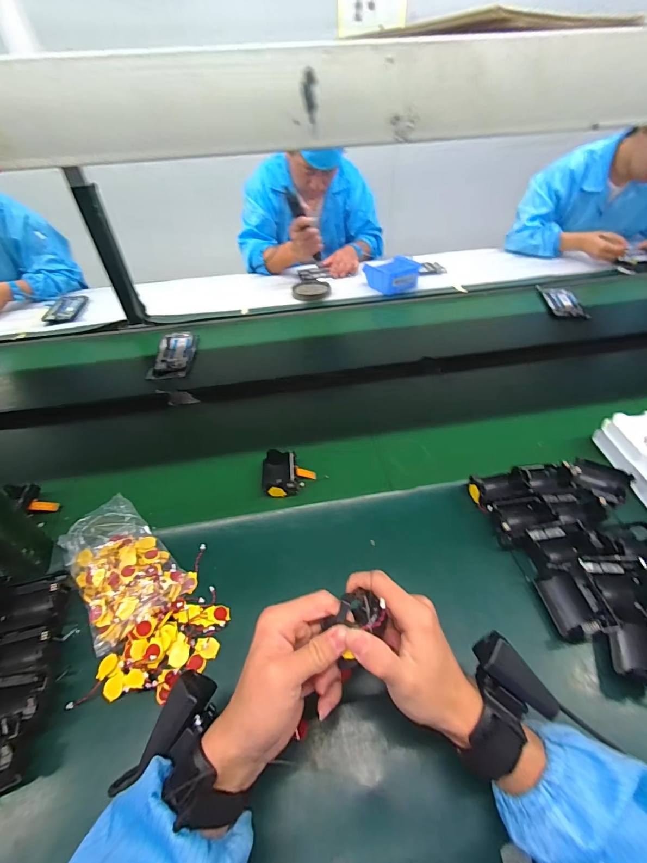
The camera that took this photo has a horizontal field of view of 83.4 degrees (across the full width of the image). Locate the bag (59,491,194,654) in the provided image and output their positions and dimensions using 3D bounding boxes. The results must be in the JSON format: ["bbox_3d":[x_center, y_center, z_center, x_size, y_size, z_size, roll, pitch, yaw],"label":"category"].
[{"bbox_3d":[-0.252,0.164,0.441,0.159,0.049,0.115,30,53,30],"label":"bag"}]

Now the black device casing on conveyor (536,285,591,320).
[{"bbox_3d":[0.650,-0.352,0.986,0.088,0.014,0.196,3,44,6],"label":"black device casing on conveyor"}]

